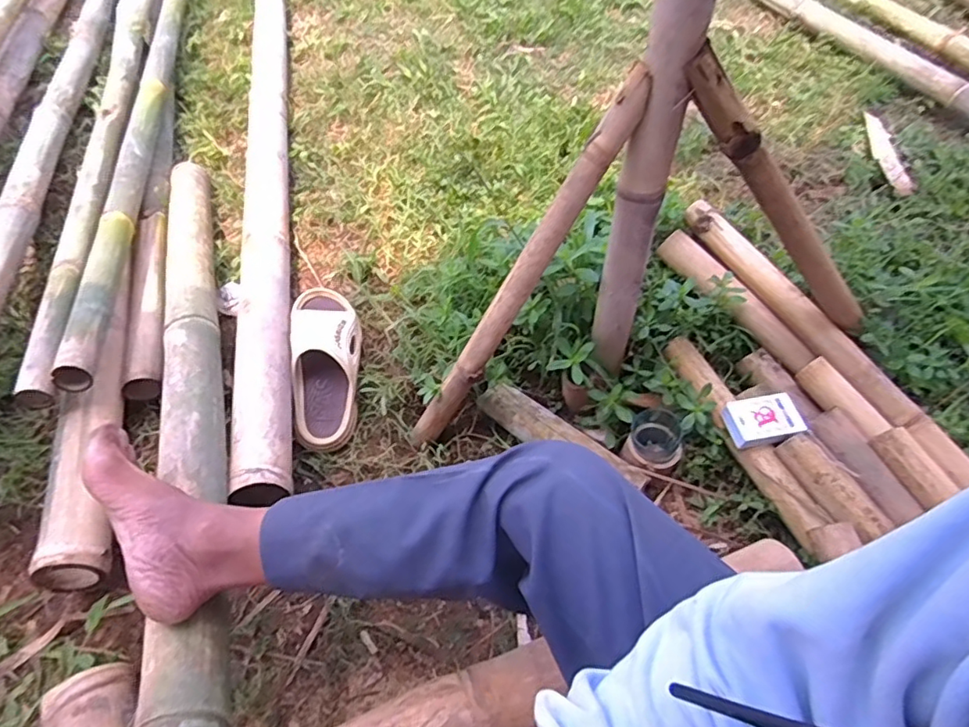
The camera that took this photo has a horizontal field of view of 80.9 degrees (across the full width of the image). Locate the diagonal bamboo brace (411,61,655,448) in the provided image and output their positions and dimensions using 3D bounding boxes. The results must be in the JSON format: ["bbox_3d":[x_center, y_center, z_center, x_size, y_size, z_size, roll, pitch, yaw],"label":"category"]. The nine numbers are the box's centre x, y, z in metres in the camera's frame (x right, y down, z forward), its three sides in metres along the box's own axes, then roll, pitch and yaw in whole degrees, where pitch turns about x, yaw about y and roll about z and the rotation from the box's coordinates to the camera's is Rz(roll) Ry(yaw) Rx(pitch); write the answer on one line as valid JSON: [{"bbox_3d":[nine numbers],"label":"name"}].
[{"bbox_3d":[0.040,-0.092,0.740,0.035,0.575,0.027,2,43,-40],"label":"diagonal bamboo brace"}]

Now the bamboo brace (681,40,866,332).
[{"bbox_3d":[0.375,-0.182,0.704,0.042,0.510,0.034,-30,43,31],"label":"bamboo brace"}]

